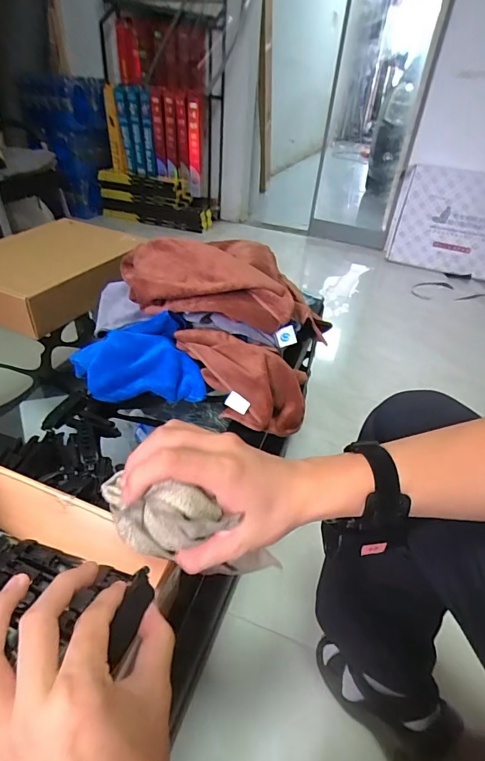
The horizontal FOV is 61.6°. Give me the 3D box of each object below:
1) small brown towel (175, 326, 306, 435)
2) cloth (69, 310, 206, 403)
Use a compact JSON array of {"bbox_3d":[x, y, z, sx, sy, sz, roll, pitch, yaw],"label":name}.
[{"bbox_3d":[-0.003,0.004,0.618,0.200,0.103,0.112,8,38,3],"label":"small brown towel"},{"bbox_3d":[-0.158,-0.033,0.609,0.188,0.093,0.112,-5,39,-13],"label":"cloth"}]

